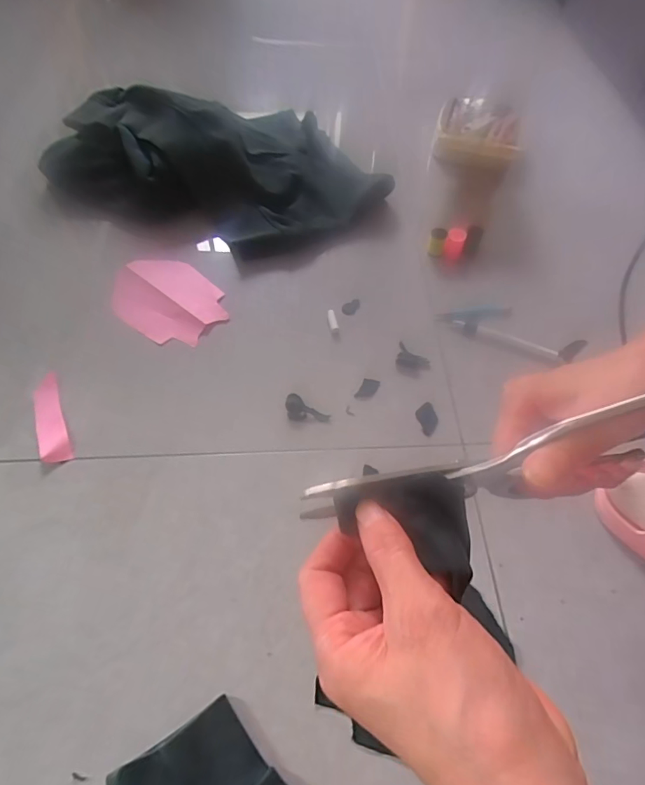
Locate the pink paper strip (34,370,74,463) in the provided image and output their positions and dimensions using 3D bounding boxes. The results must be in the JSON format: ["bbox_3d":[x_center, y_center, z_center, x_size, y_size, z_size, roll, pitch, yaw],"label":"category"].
[{"bbox_3d":[-0.270,0.023,0.466,0.026,0.007,0.105,-21,62,-15],"label":"pink paper strip"}]

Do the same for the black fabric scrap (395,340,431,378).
[{"bbox_3d":[0.095,-0.034,0.518,0.042,0.004,0.034,35,63,18],"label":"black fabric scrap"}]

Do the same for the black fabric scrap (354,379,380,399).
[{"bbox_3d":[0.048,-0.004,0.497,0.018,0.004,0.029,24,61,12],"label":"black fabric scrap"}]

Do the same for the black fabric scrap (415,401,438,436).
[{"bbox_3d":[0.107,0.026,0.481,0.020,0.004,0.034,-15,60,-11],"label":"black fabric scrap"}]

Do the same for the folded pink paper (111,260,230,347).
[{"bbox_3d":[-0.181,-0.112,0.550,0.137,0.011,0.103,33,63,16],"label":"folded pink paper"}]

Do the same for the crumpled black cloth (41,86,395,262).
[{"bbox_3d":[-0.148,-0.328,0.642,0.466,0.081,0.281,19,60,9],"label":"crumpled black cloth"}]

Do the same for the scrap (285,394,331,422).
[{"bbox_3d":[-0.018,0.020,0.478,0.047,0.007,0.025,28,61,14],"label":"scrap"}]

